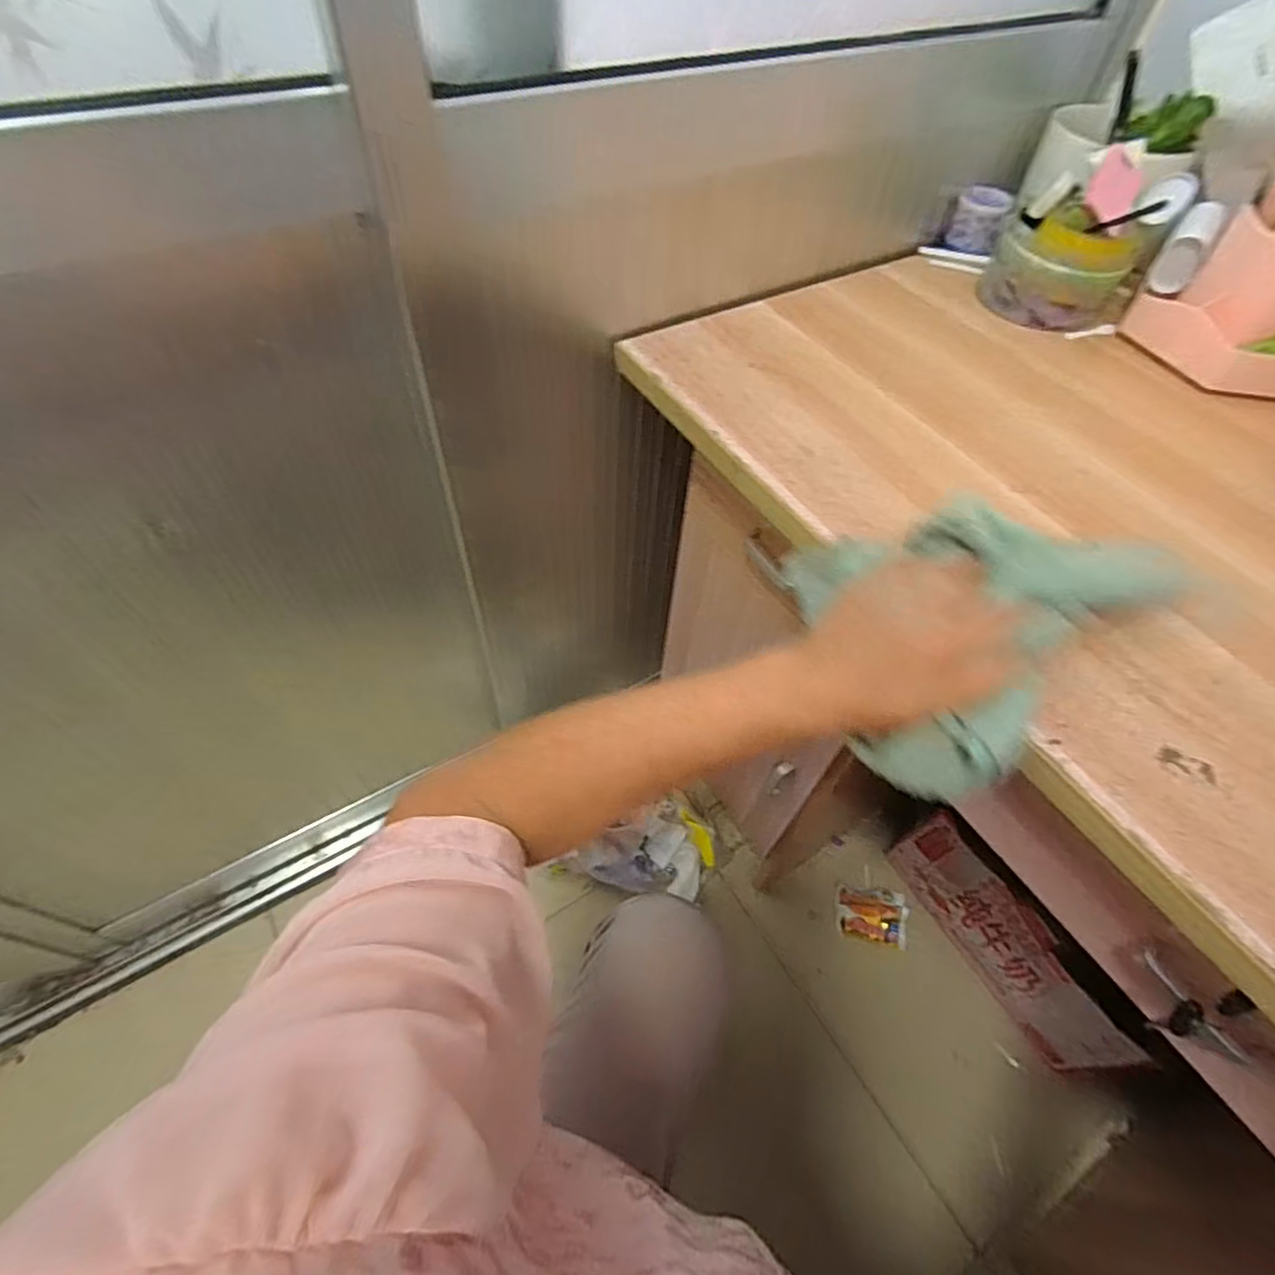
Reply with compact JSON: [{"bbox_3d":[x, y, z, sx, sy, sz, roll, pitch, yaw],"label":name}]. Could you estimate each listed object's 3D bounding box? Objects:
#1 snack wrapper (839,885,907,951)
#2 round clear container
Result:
[{"bbox_3d":[0.354,0.413,0.969,0.101,0.023,0.081,12,55,5],"label":"snack wrapper"},{"bbox_3d":[0.402,-0.355,0.618,0.112,0.084,0.107,2,54,-2],"label":"round clear container"}]

